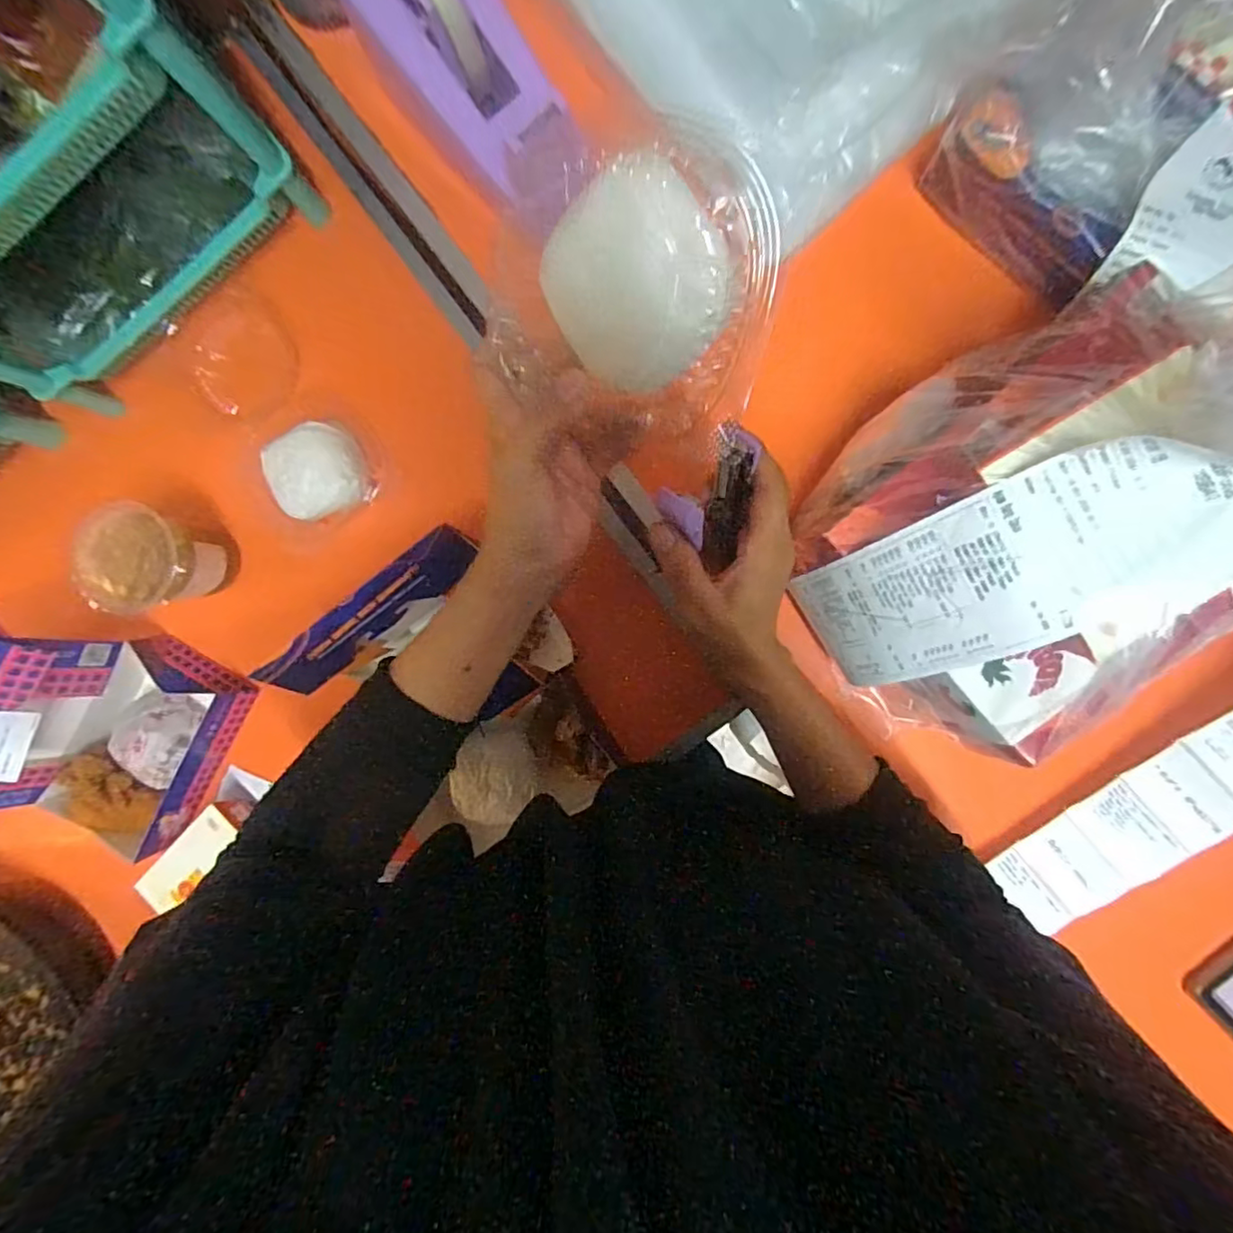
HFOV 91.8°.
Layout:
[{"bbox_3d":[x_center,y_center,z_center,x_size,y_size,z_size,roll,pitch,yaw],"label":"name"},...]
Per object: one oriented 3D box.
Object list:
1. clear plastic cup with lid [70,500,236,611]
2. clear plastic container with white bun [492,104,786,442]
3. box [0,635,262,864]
[{"bbox_3d":[-0.395,-0.048,0.521,0.082,0.093,0.084,0,91,4],"label":"clear plastic cup with lid"},{"bbox_3d":[0.010,-0.151,0.278,0.122,0.052,0.113,8,125,12],"label":"clear plastic container with white bun"},{"bbox_3d":[-0.455,0.120,0.510,0.143,0.142,0.188,30,93,3],"label":"box"}]

